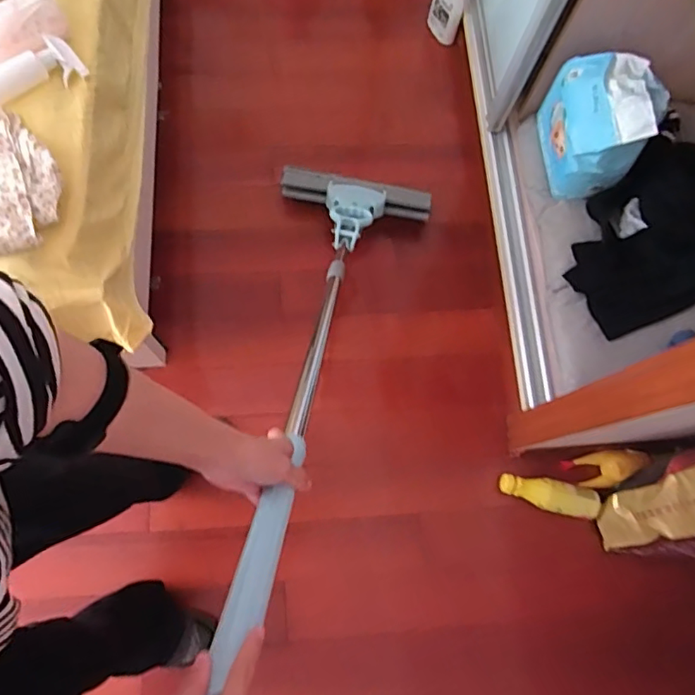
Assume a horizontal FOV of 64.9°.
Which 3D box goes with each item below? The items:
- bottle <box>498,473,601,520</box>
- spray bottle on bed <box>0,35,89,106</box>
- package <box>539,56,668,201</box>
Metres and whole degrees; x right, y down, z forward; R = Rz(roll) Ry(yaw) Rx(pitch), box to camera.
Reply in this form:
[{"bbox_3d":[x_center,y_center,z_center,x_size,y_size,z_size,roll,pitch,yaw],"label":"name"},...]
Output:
[{"bbox_3d":[0.456,0.336,1.243,0.219,0.050,0.070,13,74,0],"label":"bottle"},{"bbox_3d":[-0.553,-0.468,0.944,0.185,0.040,0.068,-39,80,-13],"label":"spray bottle on bed"},{"bbox_3d":[0.546,-0.498,1.185,0.158,0.230,0.251,-6,75,-5],"label":"package"}]

